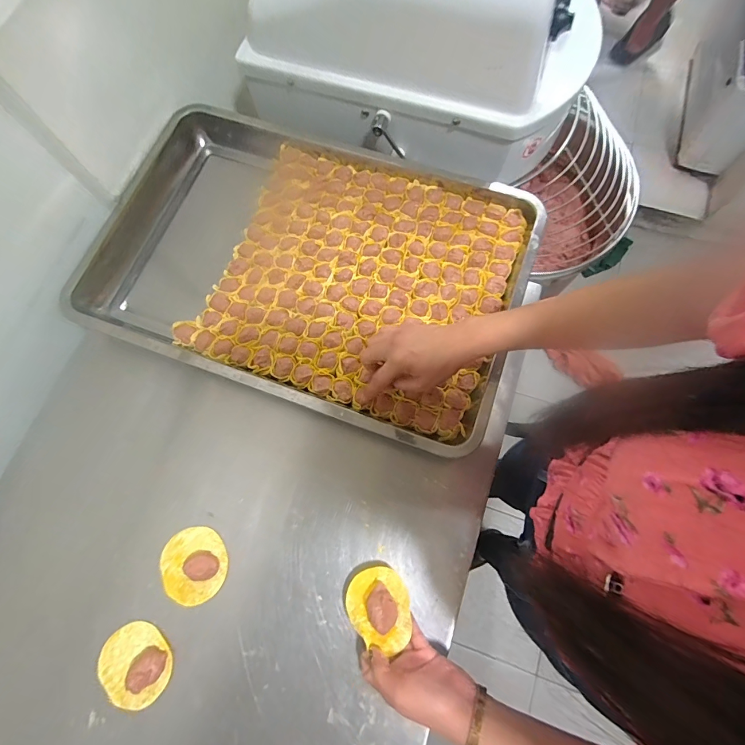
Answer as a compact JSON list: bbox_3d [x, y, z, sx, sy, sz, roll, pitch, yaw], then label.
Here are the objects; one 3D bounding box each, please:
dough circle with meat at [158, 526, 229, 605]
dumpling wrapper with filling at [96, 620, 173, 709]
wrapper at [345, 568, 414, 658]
[{"bbox_3d":[-0.216,0.230,0.454,0.075,0.031,0.083,-18,73,-6],"label":"dough circle with meat"},{"bbox_3d":[-0.274,0.333,0.430,0.074,0.024,0.083,-34,76,-10],"label":"dumpling wrapper with filling"},{"bbox_3d":[0.006,0.260,0.419,0.068,0.034,0.078,-10,73,-3],"label":"wrapper"}]

